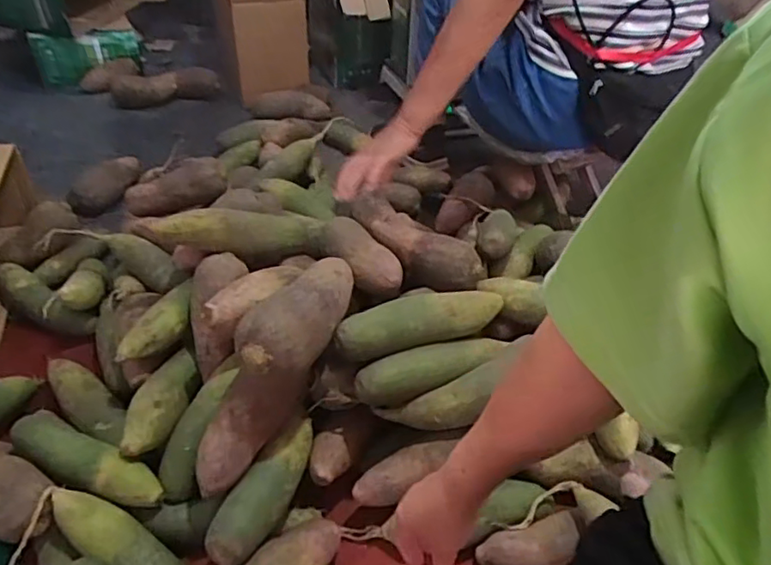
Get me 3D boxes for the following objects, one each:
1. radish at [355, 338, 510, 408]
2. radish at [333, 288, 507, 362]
[{"bbox_3d":[0.056,0.098,0.678,0.184,0.044,0.042,-14,43,-19],"label":"radish"},{"bbox_3d":[0.045,0.044,0.690,0.211,0.058,0.047,-12,42,-18],"label":"radish"}]

